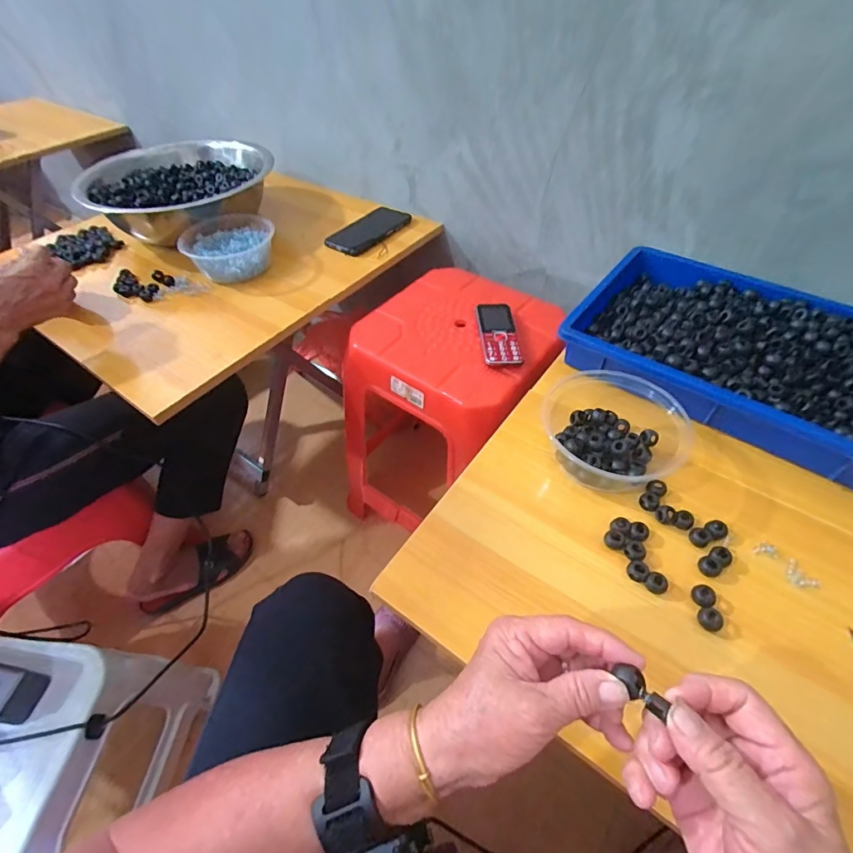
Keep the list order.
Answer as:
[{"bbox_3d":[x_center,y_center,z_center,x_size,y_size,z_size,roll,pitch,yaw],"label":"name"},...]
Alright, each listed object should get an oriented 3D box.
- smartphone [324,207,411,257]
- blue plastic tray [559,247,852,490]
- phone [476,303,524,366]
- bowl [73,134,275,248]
[{"bbox_3d":[-0.104,-0.352,0.795,0.077,0.013,0.161,29,57,23],"label":"smartphone"},{"bbox_3d":[0.371,-0.088,0.522,0.362,0.065,0.240,32,58,25],"label":"blue plastic tray"},{"bbox_3d":[0.104,-0.134,0.634,0.055,0.015,0.123,-3,50,-1],"label":"phone"},{"bbox_3d":[-0.442,-0.429,0.807,0.298,0.102,0.226,3,51,4],"label":"bowl"}]

